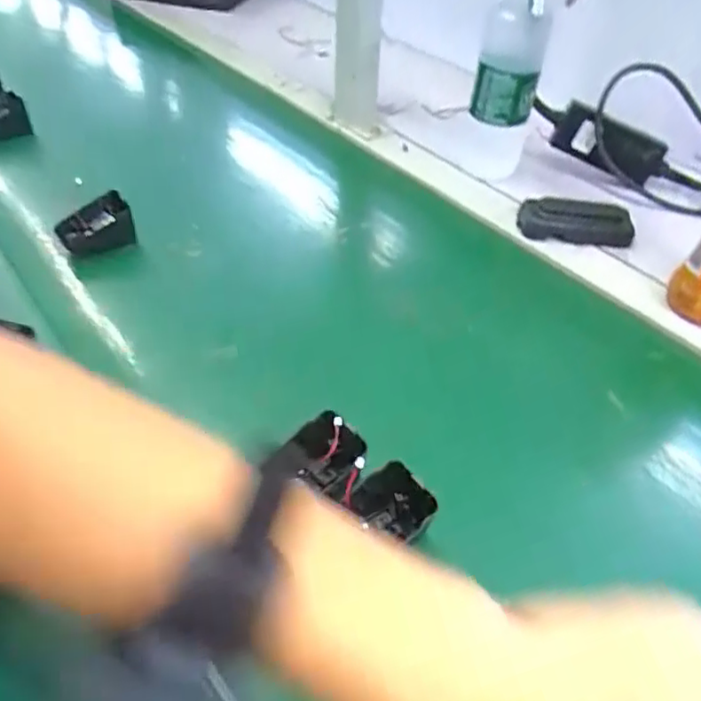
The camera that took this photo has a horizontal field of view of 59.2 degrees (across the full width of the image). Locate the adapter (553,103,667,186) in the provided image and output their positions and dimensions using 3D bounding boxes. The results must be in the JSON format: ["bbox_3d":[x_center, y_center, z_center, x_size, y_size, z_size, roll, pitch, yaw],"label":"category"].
[{"bbox_3d":[0.283,-0.218,0.664,0.123,0.050,0.031,25,47,-2],"label":"adapter"}]

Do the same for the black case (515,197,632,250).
[{"bbox_3d":[0.221,-0.126,0.598,0.109,0.041,0.030,4,45,3],"label":"black case"}]

